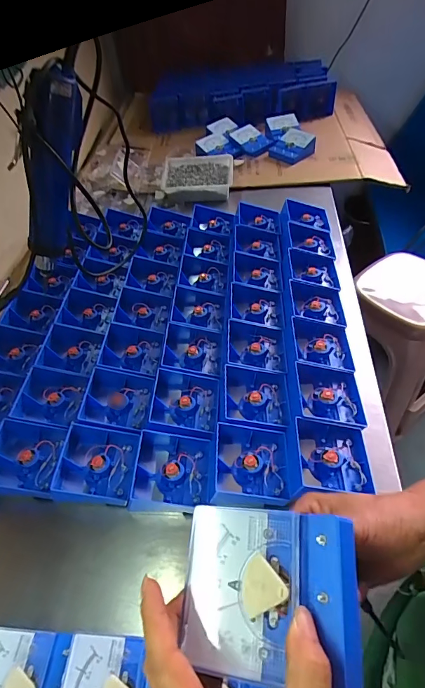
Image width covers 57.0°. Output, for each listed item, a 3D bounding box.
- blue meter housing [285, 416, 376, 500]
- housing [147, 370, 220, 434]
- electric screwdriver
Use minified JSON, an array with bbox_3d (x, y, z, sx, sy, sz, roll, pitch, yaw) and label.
[{"bbox_3d":[0.144,0.142,0.483,0.100,0.031,0.097,2,49,6],"label":"blue meter housing"},{"bbox_3d":[-0.040,0.083,0.564,0.093,0.040,0.093,4,49,7],"label":"housing"},{"bbox_3d":[-0.183,-0.183,0.433,0.054,0.210,0.043,-18,46,-44],"label":"electric screwdriver"}]

